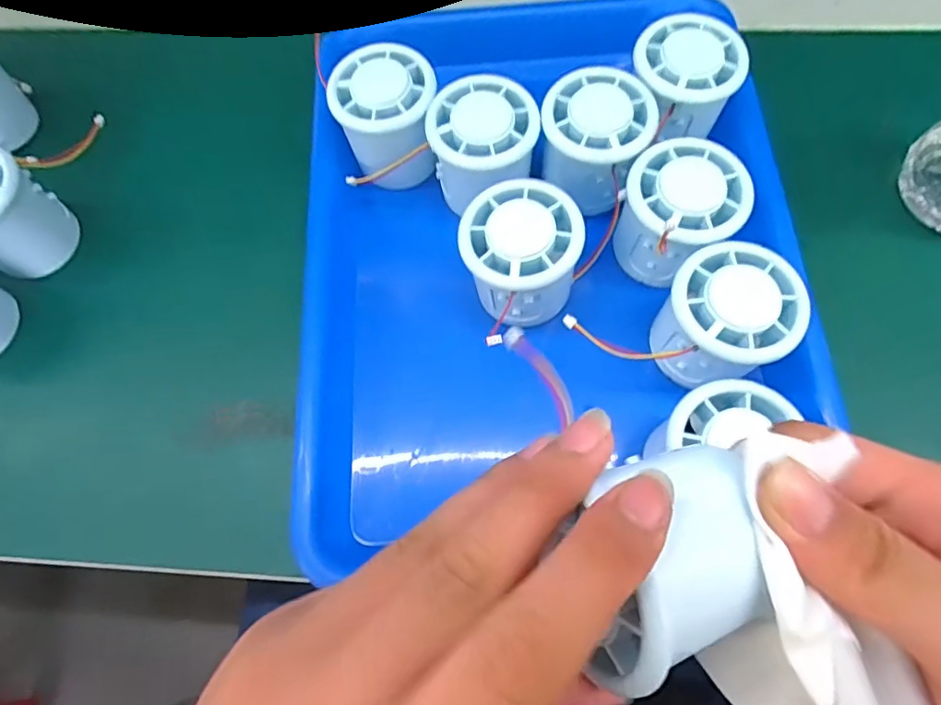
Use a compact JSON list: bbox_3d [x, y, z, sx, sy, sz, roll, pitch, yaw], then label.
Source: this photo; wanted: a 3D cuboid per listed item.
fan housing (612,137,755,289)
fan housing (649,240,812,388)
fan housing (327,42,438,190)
[{"bbox_3d":[0.104,-0.067,0.290,0.055,0.059,0.054,-1,70,3],"label":"fan housing"},{"bbox_3d":[0.118,-0.012,0.270,0.056,0.059,0.057,-1,70,3],"label":"fan housing"},{"bbox_3d":[-0.046,-0.132,0.317,0.053,0.048,0.056,-1,70,3],"label":"fan housing"}]

